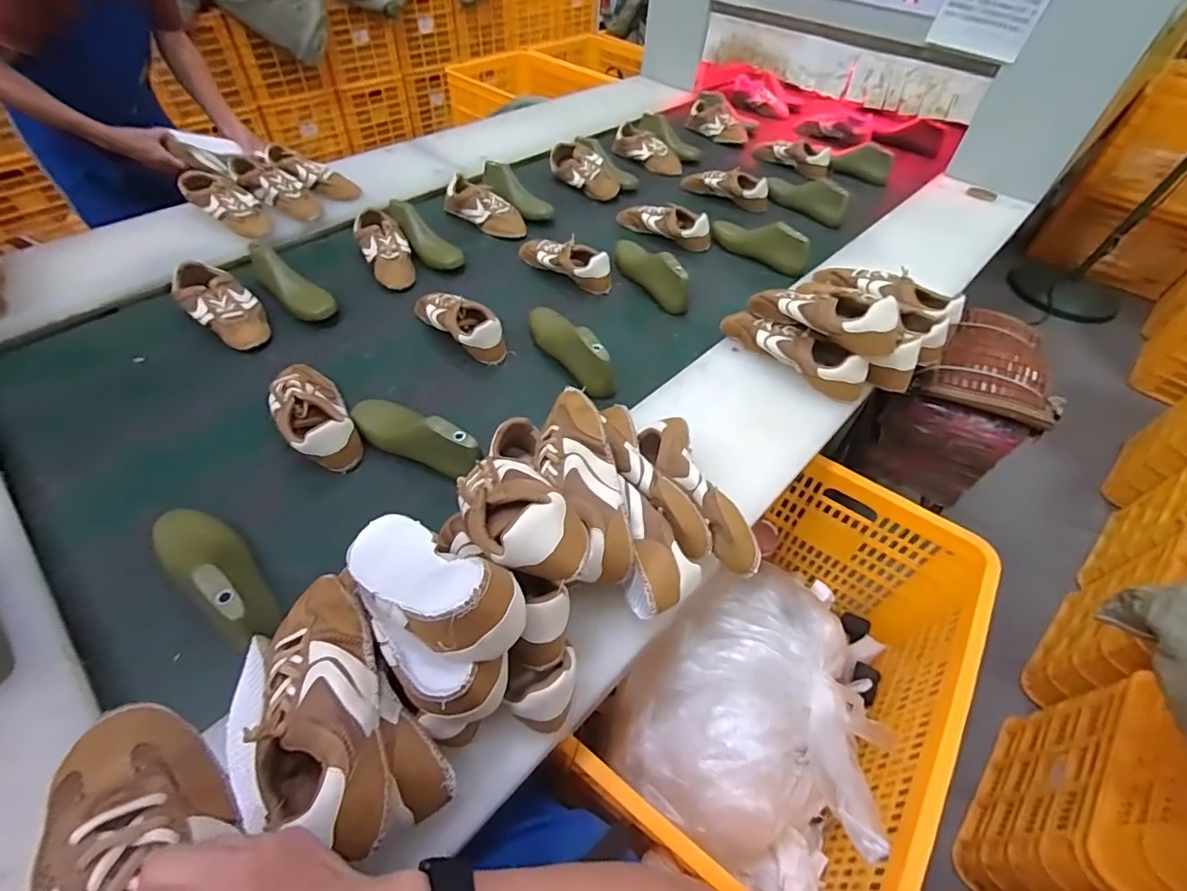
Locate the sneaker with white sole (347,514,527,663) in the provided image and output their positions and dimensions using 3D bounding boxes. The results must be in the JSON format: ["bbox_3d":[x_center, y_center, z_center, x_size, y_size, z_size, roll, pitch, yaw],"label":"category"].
[{"bbox_3d":[-0.158,0.117,0.466,0.231,0.074,0.083,15,48,42],"label":"sneaker with white sole"}]

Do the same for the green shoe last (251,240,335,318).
[{"bbox_3d":[-0.567,-0.314,0.965,0.086,0.074,0.206,-36,60,-27],"label":"green shoe last"}]

